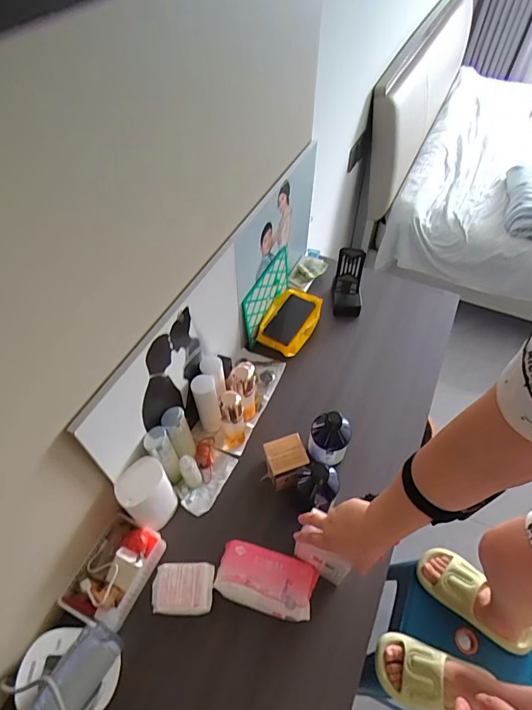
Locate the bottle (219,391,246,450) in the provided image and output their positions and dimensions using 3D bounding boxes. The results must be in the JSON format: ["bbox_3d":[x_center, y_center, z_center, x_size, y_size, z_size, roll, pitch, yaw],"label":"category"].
[{"bbox_3d":[-0.071,0.136,0.841,0.047,0.166,0.049,-3,52,-2],"label":"bottle"}]

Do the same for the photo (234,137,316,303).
[{"bbox_3d":[0.032,-0.283,1.035,0.016,0.324,0.430,20,55,15],"label":"photo"}]

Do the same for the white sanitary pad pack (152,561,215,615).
[{"bbox_3d":[-0.141,0.404,0.709,0.099,0.045,0.076,0,52,0],"label":"white sanitary pad pack"}]

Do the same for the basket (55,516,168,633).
[{"bbox_3d":[-0.259,0.375,0.712,0.108,0.055,0.161,21,55,16],"label":"basket"}]

